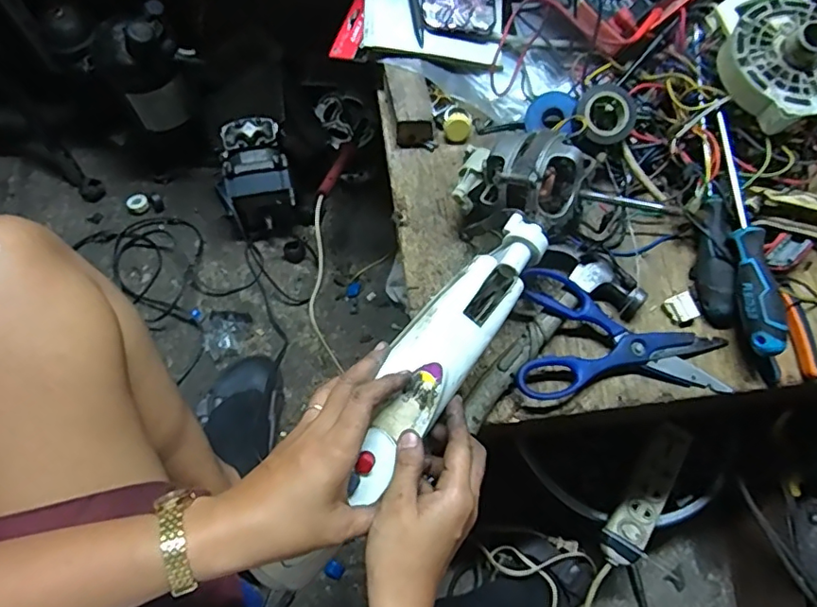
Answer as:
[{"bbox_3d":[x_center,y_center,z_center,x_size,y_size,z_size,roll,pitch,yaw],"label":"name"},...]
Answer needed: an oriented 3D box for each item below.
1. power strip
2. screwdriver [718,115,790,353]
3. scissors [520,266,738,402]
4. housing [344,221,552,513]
[{"bbox_3d":[0.289,0.226,0.656,0.049,0.029,0.181,34,71,11],"label":"power strip"},{"bbox_3d":[0.310,-0.066,0.505,0.034,0.038,0.233,3,68,-1],"label":"screwdriver"},{"bbox_3d":[0.194,0.036,0.493,0.189,0.025,0.118,5,68,0],"label":"scissors"},{"bbox_3d":[0.028,0.034,0.432,0.059,0.049,0.251,32,75,11],"label":"housing"}]

